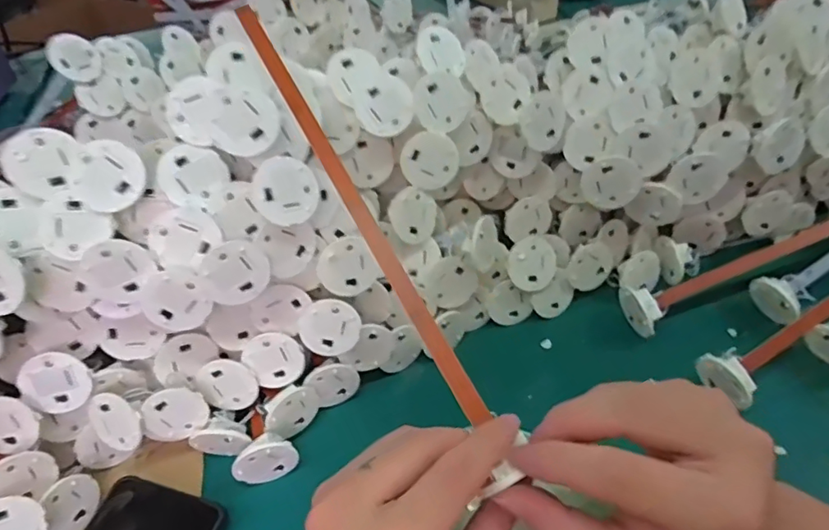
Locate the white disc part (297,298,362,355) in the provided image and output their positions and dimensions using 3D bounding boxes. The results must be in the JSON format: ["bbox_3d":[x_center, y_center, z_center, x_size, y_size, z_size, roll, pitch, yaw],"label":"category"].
[{"bbox_3d":[-0.054,0.040,0.347,0.038,0.037,0.004,-25,19,3],"label":"white disc part"}]

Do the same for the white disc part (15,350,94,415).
[{"bbox_3d":[-0.215,0.070,0.322,0.035,0.038,0.005,-40,20,-8],"label":"white disc part"}]

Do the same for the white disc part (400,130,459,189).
[{"bbox_3d":[0.010,-0.070,0.364,0.037,0.038,0.004,-22,22,4],"label":"white disc part"}]

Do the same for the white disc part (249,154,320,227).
[{"bbox_3d":[-0.073,-0.042,0.306,0.038,0.038,0.004,-35,17,-31],"label":"white disc part"}]

